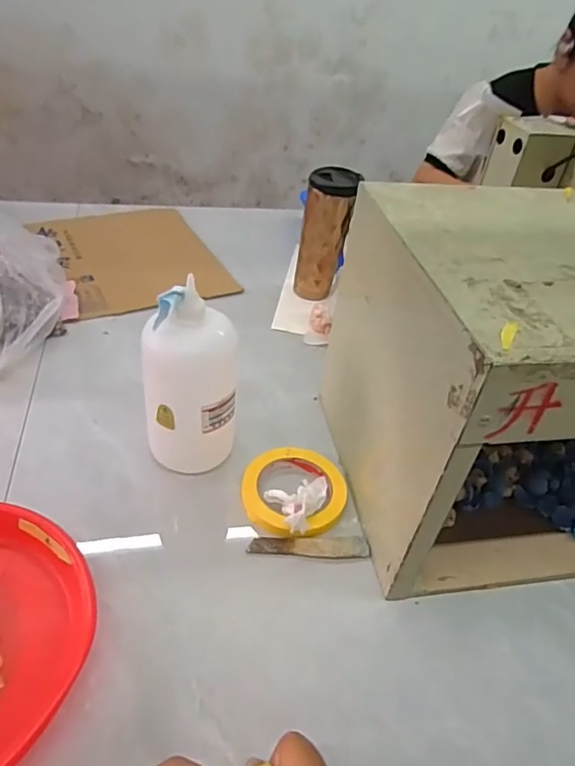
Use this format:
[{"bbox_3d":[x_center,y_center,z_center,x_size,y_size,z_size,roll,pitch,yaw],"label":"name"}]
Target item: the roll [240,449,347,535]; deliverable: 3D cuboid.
[{"bbox_3d":[0.006,0.114,0.574,0.110,0.014,0.109,21,42,15],"label":"roll"}]

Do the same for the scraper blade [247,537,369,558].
[{"bbox_3d":[0.021,0.161,0.534,0.116,0.004,0.022,3,51,-1],"label":"scraper blade"}]

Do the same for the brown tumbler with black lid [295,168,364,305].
[{"bbox_3d":[0.059,-0.226,0.845,0.078,0.193,0.068,8,41,0],"label":"brown tumbler with black lid"}]

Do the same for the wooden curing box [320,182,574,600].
[{"bbox_3d":[0.376,-0.008,0.566,0.604,0.284,0.281,-2,41,-11],"label":"wooden curing box"}]

